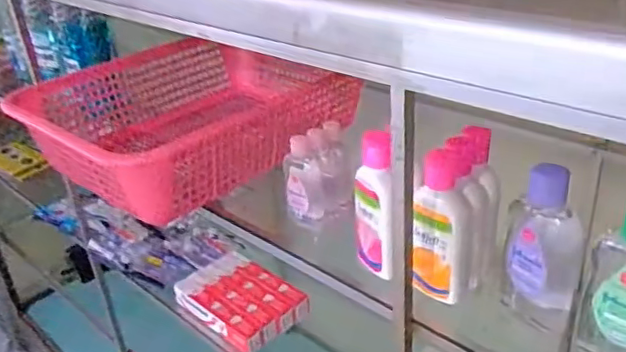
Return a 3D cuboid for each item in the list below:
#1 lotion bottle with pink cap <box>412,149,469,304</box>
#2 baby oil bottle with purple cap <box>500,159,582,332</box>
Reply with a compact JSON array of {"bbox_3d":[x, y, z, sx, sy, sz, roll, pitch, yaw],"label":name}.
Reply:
[{"bbox_3d":[0.102,0.041,0.481,0.040,0.120,0.033,4,30,17],"label":"lotion bottle with pink cap"},{"bbox_3d":[0.169,0.055,0.445,0.050,0.121,0.037,3,30,15],"label":"baby oil bottle with purple cap"}]

